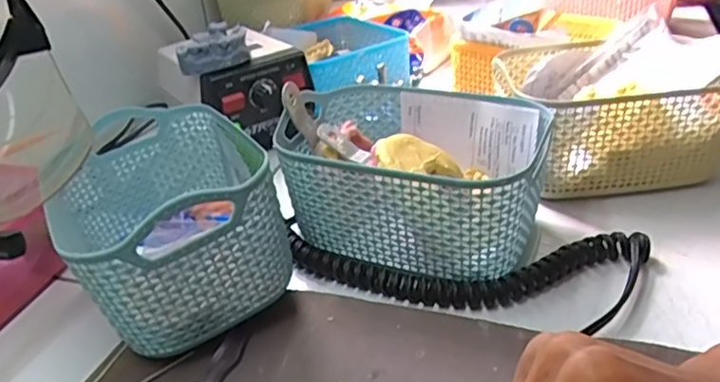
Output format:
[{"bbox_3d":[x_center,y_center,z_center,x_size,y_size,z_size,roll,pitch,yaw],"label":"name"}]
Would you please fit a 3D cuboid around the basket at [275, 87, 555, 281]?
[{"bbox_3d":[0.034,-0.008,0.415,0.168,0.081,0.119,13,35,26],"label":"basket"}]

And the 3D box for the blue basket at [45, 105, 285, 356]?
[{"bbox_3d":[-0.122,0.014,0.384,0.117,0.095,0.175,-16,33,-18],"label":"blue basket"}]

